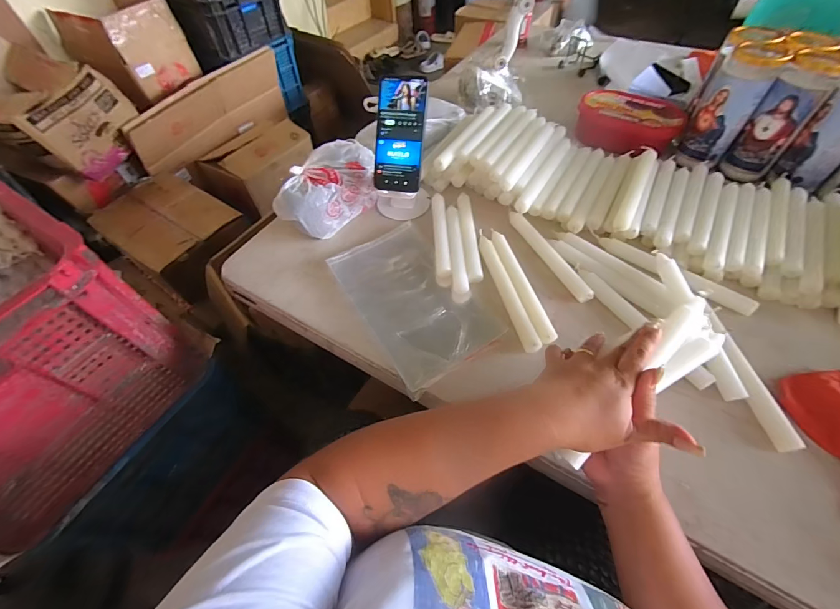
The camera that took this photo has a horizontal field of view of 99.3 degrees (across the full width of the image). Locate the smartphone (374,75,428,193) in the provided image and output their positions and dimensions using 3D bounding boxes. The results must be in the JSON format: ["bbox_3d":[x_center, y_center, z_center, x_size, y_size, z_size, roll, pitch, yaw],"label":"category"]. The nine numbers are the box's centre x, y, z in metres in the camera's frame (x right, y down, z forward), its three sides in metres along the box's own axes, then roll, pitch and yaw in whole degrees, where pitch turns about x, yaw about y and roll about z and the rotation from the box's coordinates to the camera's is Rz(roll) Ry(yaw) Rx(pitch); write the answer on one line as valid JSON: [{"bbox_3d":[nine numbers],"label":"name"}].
[{"bbox_3d":[-0.031,-0.255,0.539,0.073,0.159,0.008,7,14,8],"label":"smartphone"}]

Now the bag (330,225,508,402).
[{"bbox_3d":[-0.008,-0.014,0.511,0.158,0.012,0.251,-29,56,-15],"label":"bag"}]

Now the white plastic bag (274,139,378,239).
[{"bbox_3d":[-0.149,-0.194,0.594,0.101,0.075,0.166,30,61,21],"label":"white plastic bag"}]

